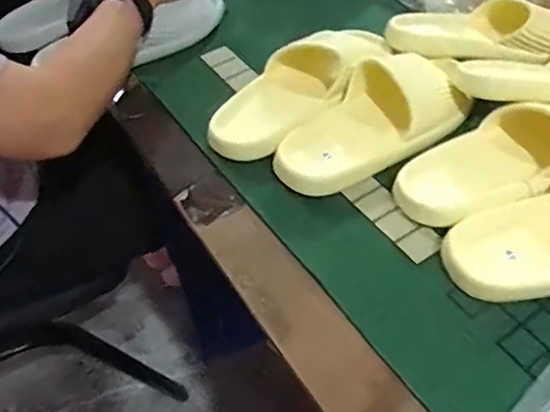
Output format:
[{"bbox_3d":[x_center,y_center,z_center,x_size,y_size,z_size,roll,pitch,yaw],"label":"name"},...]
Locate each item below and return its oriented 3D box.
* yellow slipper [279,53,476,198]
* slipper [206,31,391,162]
[{"bbox_3d":[0.102,-0.093,0.607,0.222,0.068,0.110,-33,57,-22],"label":"yellow slipper"},{"bbox_3d":[0.017,-0.135,0.653,0.220,0.068,0.099,-36,58,-24],"label":"slipper"}]

